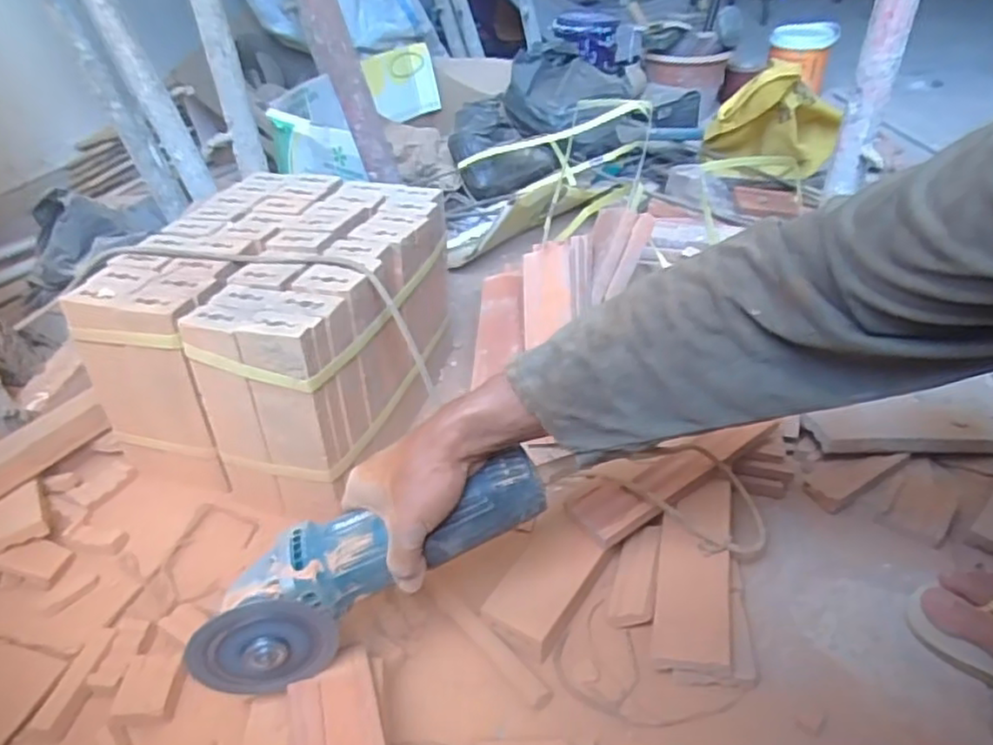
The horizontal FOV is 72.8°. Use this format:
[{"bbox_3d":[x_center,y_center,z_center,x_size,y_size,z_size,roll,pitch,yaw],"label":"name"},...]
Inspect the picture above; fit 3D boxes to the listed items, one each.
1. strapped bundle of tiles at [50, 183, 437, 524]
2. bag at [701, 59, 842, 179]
[{"bbox_3d":[-0.234,-0.055,0.795,0.289,0.227,0.348,11,39,17],"label":"strapped bundle of tiles"},{"bbox_3d":[0.464,-0.417,1.150,0.215,0.212,0.133,17,41,24],"label":"bag"}]

